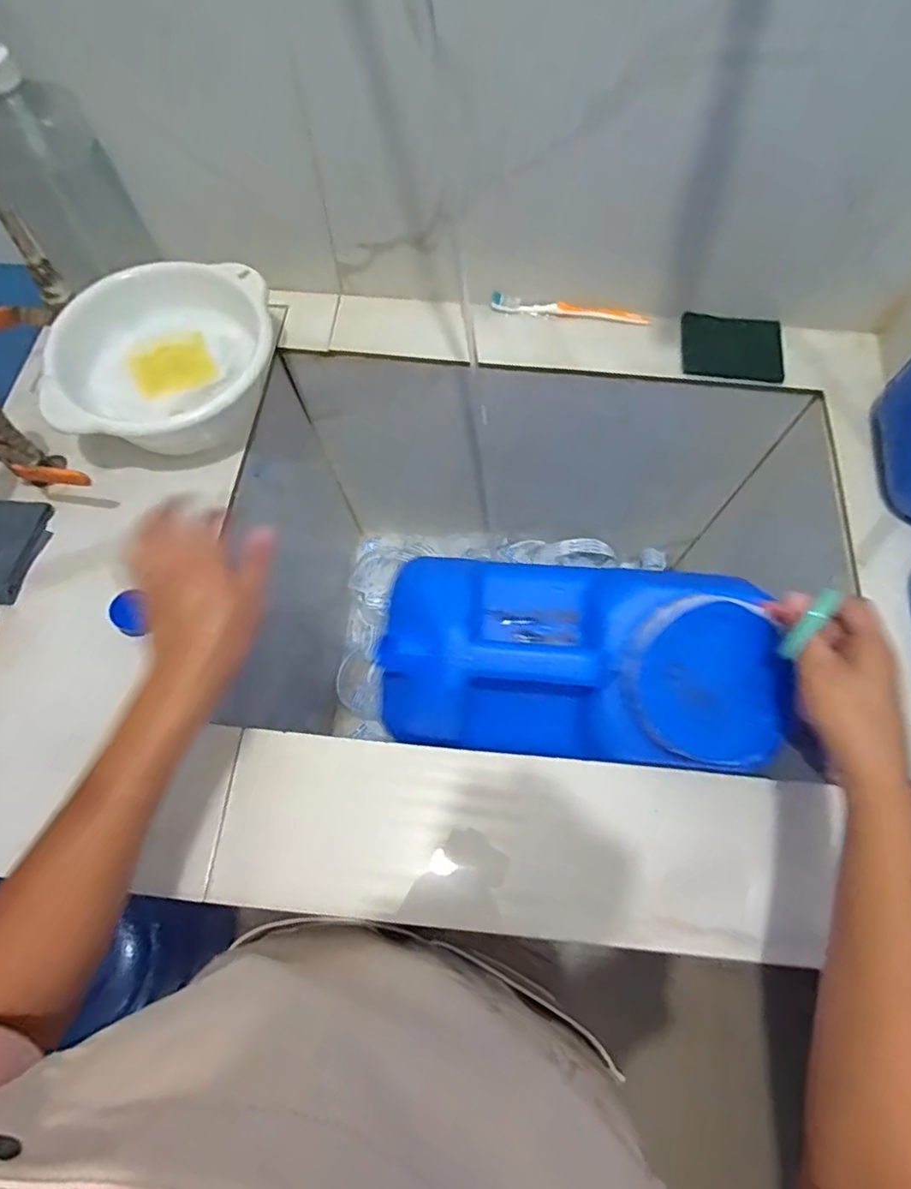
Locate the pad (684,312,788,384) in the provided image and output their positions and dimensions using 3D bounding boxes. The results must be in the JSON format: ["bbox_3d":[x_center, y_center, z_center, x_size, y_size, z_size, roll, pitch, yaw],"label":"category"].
[{"bbox_3d":[0.300,-0.269,0.650,0.104,0.012,0.077,6,67,3],"label":"pad"}]

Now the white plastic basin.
[{"bbox_3d":[-0.275,-0.224,0.586,0.197,0.083,0.207,0,67,0],"label":"white plastic basin"}]

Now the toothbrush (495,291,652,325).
[{"bbox_3d":[0.127,-0.317,0.662,0.173,0.019,0.011,8,67,3],"label":"toothbrush"}]

